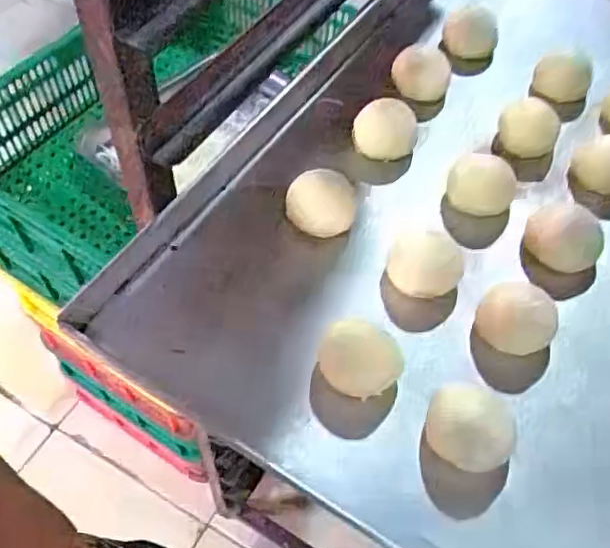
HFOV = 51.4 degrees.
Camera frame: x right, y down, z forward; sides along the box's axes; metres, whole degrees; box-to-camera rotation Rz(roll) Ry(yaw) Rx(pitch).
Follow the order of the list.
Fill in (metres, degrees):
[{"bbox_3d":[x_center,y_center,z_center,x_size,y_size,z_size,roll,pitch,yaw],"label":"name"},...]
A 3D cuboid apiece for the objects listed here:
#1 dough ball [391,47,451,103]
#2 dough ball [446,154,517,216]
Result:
[{"bbox_3d":[0.115,-0.198,0.630,0.058,0.038,0.054,14,56,7],"label":"dough ball"},{"bbox_3d":[0.154,-0.078,0.556,0.056,0.035,0.050,30,59,17],"label":"dough ball"}]

